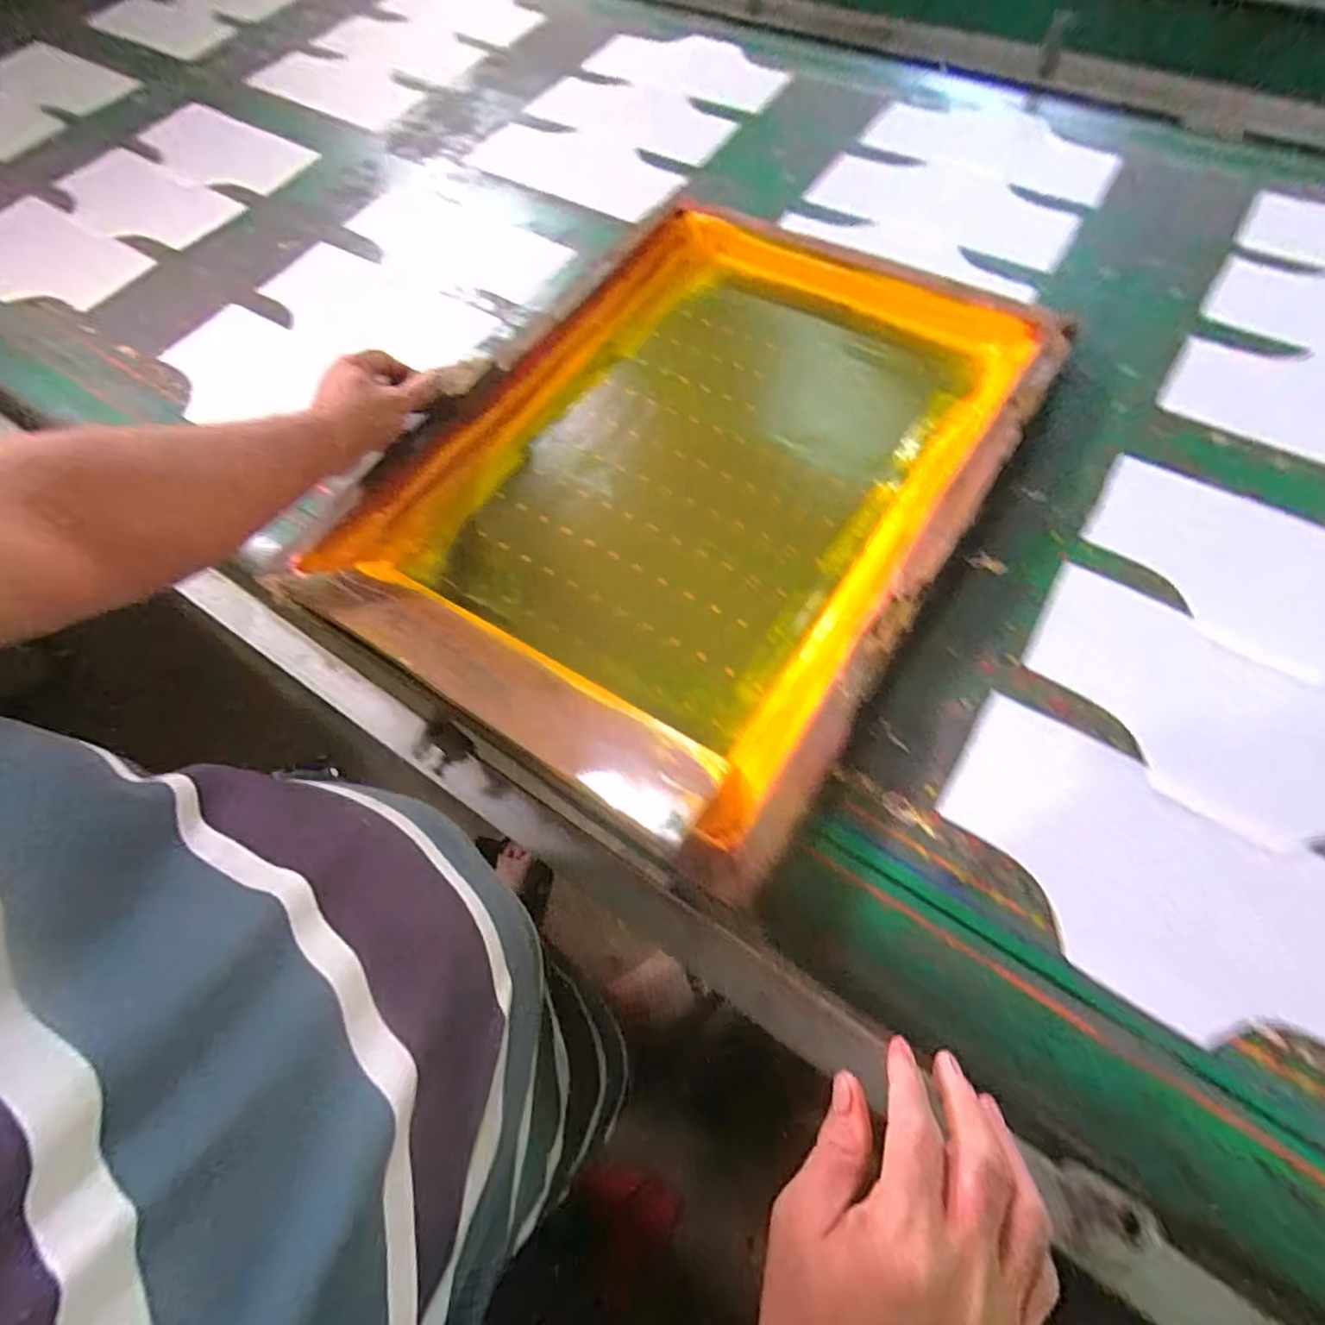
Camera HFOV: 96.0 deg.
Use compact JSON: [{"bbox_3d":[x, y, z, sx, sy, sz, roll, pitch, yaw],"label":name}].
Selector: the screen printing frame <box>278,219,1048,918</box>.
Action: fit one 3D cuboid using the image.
[{"bbox_3d":[0.037,-0.216,0.601,0.508,0.088,0.697,30,70,15],"label":"screen printing frame"}]

